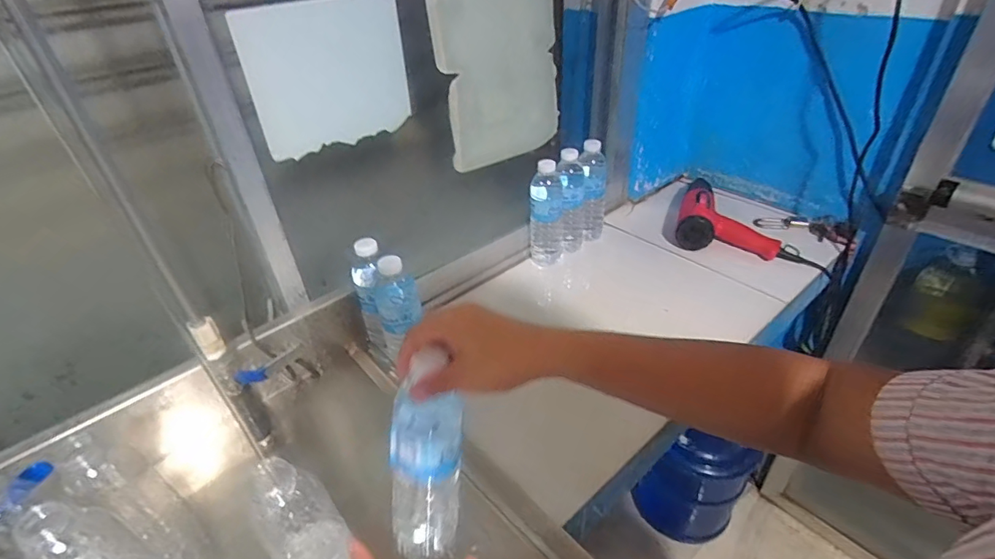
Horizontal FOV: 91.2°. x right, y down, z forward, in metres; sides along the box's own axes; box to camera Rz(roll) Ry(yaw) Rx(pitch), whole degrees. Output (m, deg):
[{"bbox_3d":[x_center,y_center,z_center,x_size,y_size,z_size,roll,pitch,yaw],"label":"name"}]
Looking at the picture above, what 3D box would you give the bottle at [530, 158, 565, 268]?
[{"bbox_3d":[0.095,-0.125,0.933,0.065,0.200,0.060,1,37,6],"label":"bottle"}]

